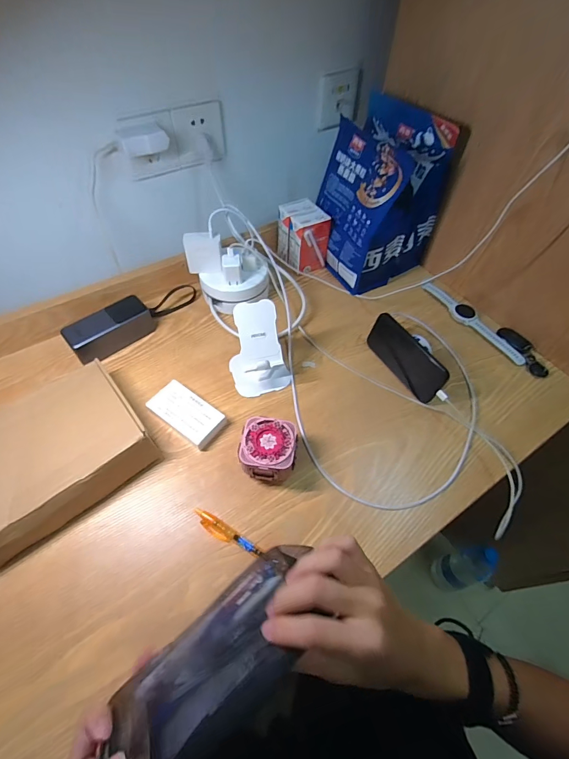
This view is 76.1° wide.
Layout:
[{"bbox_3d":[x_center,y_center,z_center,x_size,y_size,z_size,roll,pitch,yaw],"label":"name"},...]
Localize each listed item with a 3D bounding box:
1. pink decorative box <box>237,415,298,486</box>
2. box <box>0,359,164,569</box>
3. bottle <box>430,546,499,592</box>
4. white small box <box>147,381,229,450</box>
[{"bbox_3d":[-0.021,0.095,0.472,0.071,0.056,0.074,5,56,1],"label":"pink decorative box"},{"bbox_3d":[-0.306,0.089,0.463,0.224,0.054,0.186,-32,63,-21],"label":"box"},{"bbox_3d":[0.476,0.490,0.950,0.088,0.301,0.085,-8,55,-8],"label":"bottle"},{"bbox_3d":[-0.139,0.049,0.517,0.106,0.021,0.055,33,61,18],"label":"white small box"}]

